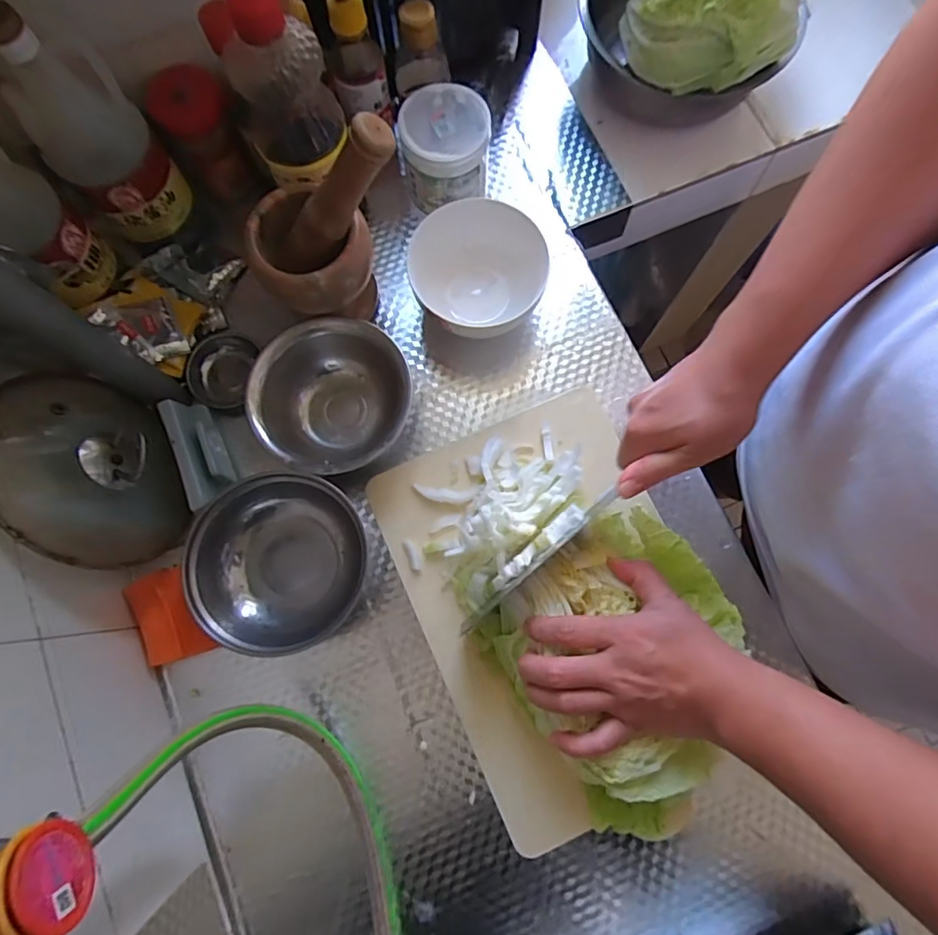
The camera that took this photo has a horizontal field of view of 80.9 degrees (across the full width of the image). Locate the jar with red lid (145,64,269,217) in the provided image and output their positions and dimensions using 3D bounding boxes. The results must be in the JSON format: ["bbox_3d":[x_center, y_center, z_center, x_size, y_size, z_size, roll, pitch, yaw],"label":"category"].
[{"bbox_3d":[-0.259,-0.323,0.554,0.067,0.129,0.060,-23,78,-5],"label":"jar with red lid"}]

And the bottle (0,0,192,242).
[{"bbox_3d":[-0.308,-0.275,0.450,0.079,0.193,0.072,-34,79,-8],"label":"bottle"}]

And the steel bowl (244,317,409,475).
[{"bbox_3d":[-0.123,-0.062,0.502,0.133,0.065,0.141,0,77,0],"label":"steel bowl"}]

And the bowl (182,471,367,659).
[{"bbox_3d":[-0.159,0.080,0.468,0.130,0.066,0.142,0,77,0],"label":"bowl"}]

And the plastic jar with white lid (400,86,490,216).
[{"bbox_3d":[-0.022,-0.302,0.539,0.080,0.092,0.075,0,77,0],"label":"plastic jar with white lid"}]

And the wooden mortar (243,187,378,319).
[{"bbox_3d":[-0.135,-0.181,0.503,0.098,0.115,0.093,0,77,0],"label":"wooden mortar"}]

